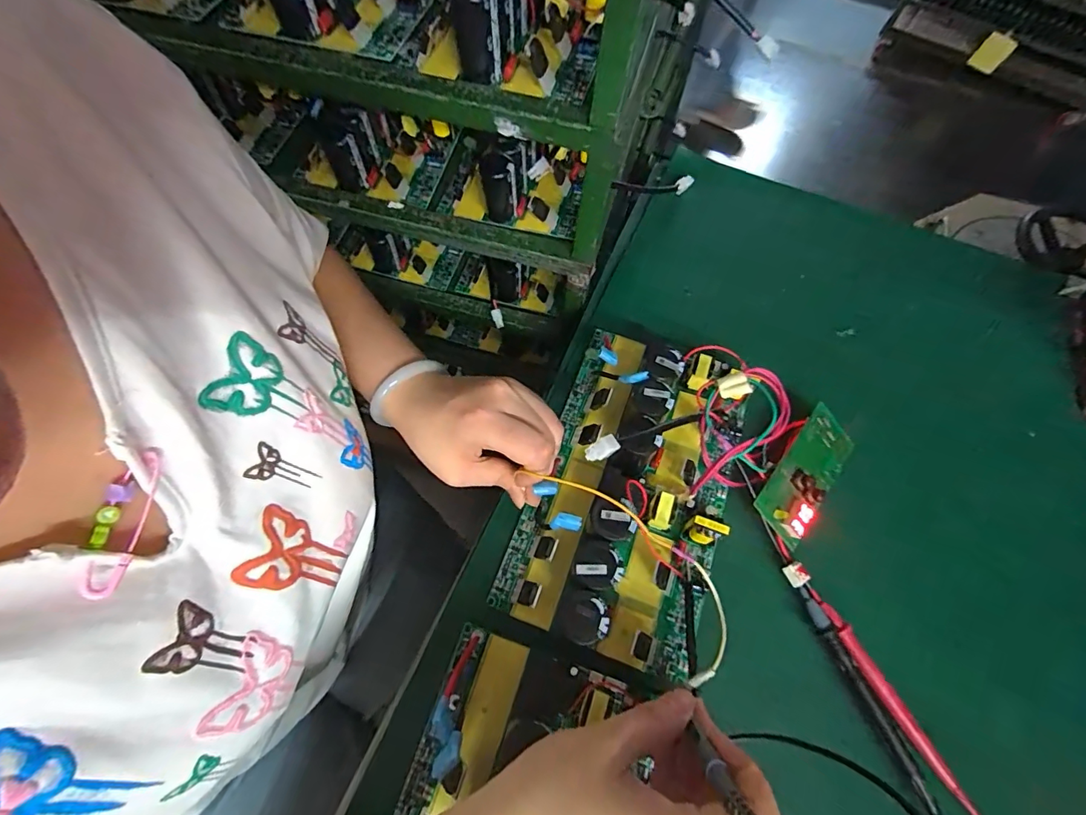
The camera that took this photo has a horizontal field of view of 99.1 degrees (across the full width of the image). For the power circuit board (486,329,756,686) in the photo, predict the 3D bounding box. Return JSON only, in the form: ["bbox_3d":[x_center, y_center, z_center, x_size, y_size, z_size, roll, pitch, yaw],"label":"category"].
[{"bbox_3d":[0.069,0.047,0.335,0.141,0.060,0.243,20,66,7],"label":"power circuit board"}]

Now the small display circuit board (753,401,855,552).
[{"bbox_3d":[0.198,0.048,0.344,0.047,0.011,0.105,48,67,-6],"label":"small display circuit board"}]

